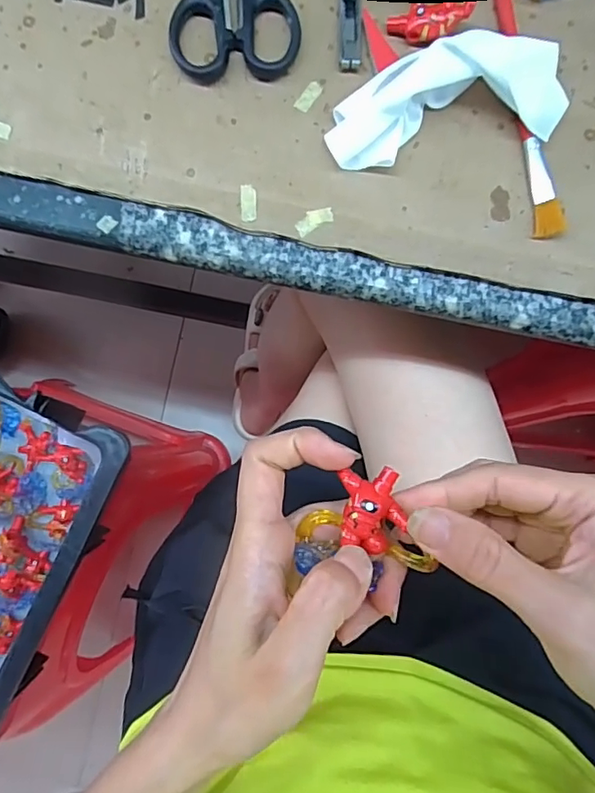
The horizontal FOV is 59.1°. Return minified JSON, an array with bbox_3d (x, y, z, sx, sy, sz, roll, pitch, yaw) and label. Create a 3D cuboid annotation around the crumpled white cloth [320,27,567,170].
[{"bbox_3d":[0.074,-0.144,0.257,0.115,0.029,0.045,-10,85,-1],"label":"crumpled white cloth"}]

